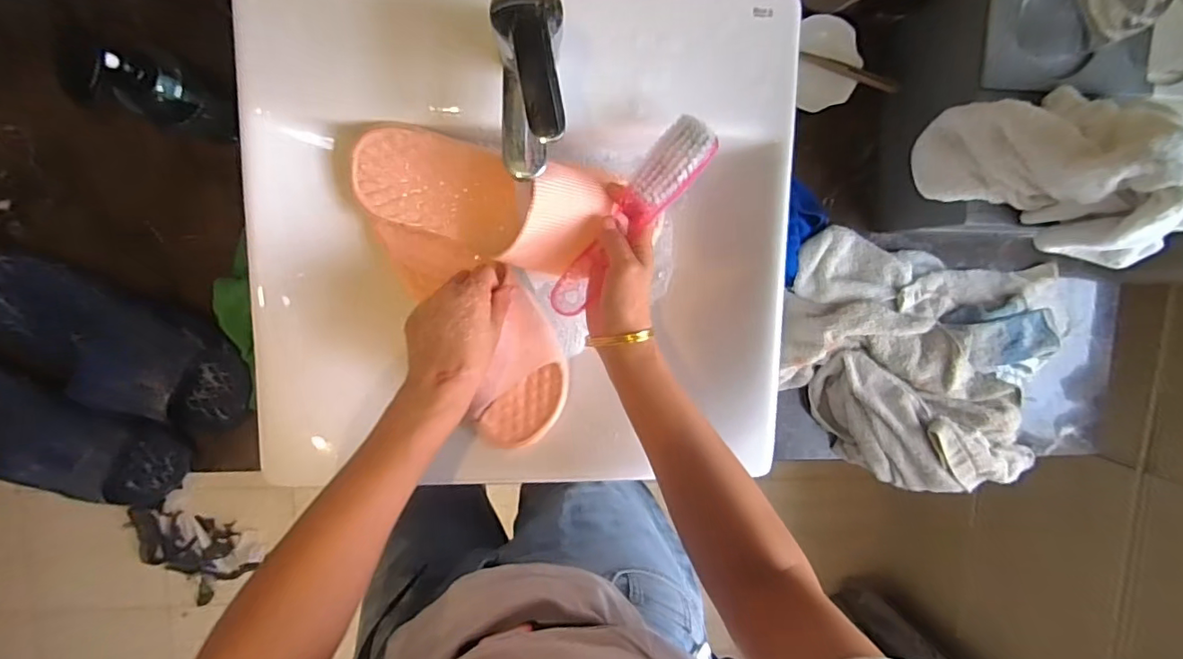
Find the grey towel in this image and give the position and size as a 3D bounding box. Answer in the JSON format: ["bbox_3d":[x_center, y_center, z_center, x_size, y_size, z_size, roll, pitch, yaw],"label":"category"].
[{"bbox_3d":[0.380,0.049,0.592,0.340,0.083,0.273,10,96,-7],"label":"grey towel"}]

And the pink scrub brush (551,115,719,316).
[{"bbox_3d":[0.030,-0.089,0.436,0.040,0.024,0.186,37,110,-9],"label":"pink scrub brush"}]

